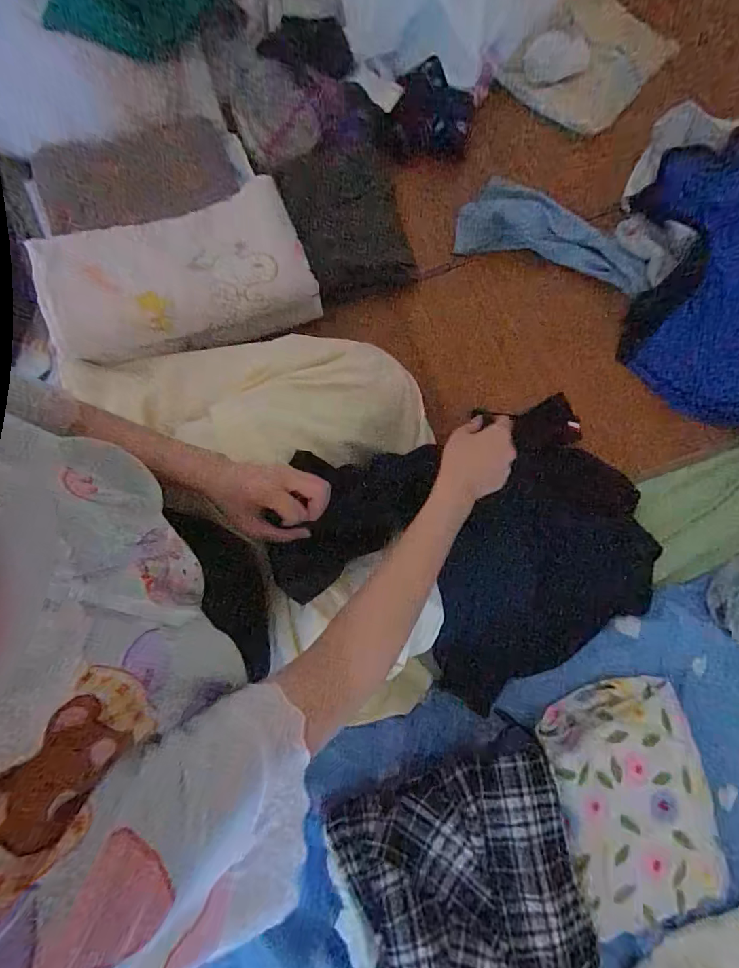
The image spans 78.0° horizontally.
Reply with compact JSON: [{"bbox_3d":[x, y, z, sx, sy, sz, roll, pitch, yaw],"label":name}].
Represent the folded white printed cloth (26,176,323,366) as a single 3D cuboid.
[{"bbox_3d":[-0.257,-0.279,0.606,0.338,0.051,0.190,-15,79,-5],"label":"folded white printed cloth"}]

